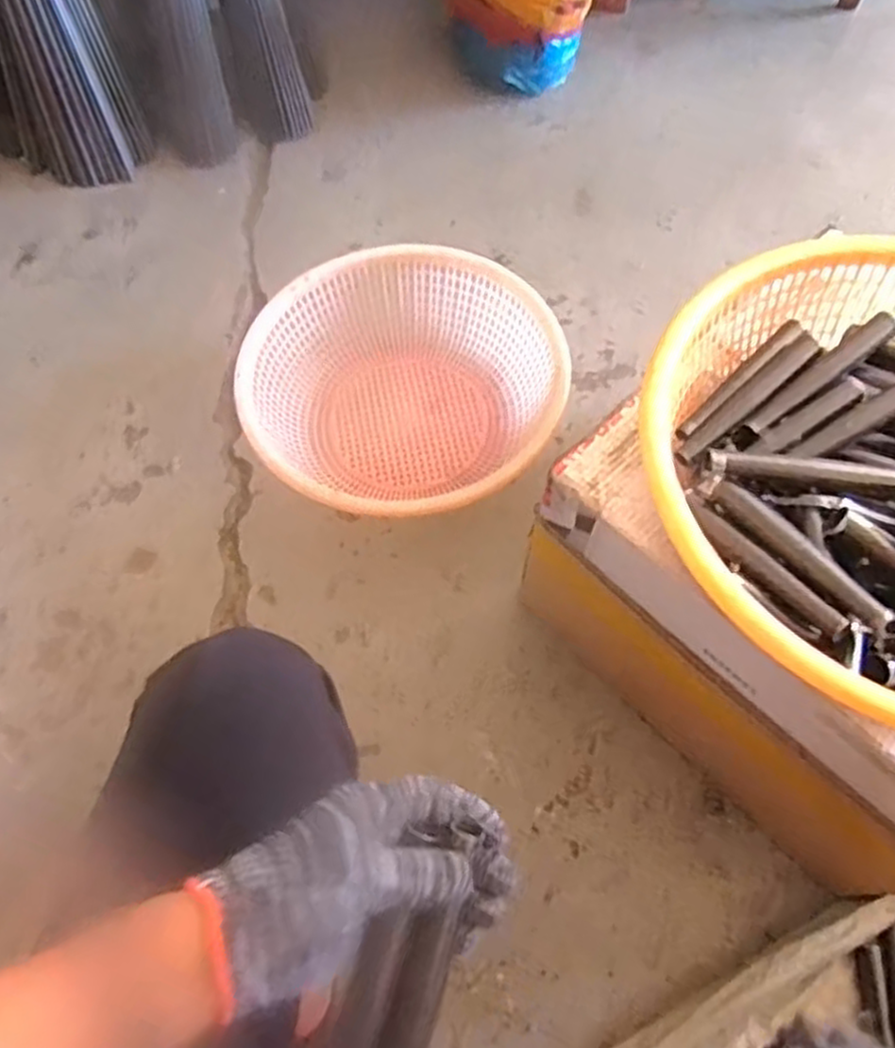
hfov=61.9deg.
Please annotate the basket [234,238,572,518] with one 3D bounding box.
[{"bbox_3d":[-0.055,-0.173,0.981,0.397,0.129,0.386,-1,64,1],"label":"basket"}]

